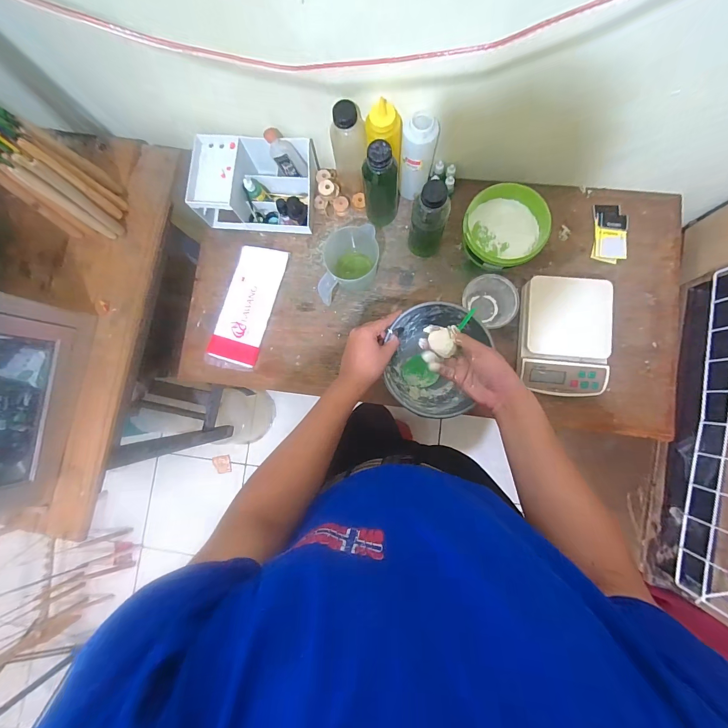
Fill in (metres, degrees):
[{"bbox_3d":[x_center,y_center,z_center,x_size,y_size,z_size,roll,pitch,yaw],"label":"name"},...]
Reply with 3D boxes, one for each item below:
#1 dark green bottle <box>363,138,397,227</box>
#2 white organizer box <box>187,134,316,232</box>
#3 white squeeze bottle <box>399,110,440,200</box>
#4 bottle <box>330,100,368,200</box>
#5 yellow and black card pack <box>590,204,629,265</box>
[{"bbox_3d":[0.033,-0.324,0.634,0.061,0.198,0.061,0,84,4],"label":"dark green bottle"},{"bbox_3d":[-0.223,-0.374,0.703,0.232,0.096,0.158,5,84,4],"label":"white organizer box"},{"bbox_3d":[0.099,-0.381,0.627,0.059,0.165,0.054,12,85,5],"label":"white squeeze bottle"},{"bbox_3d":[-0.026,-0.399,0.644,0.064,0.190,0.056,-9,84,3],"label":"bottle"},{"bbox_3d":[0.501,-0.267,0.683,0.068,0.008,0.122,8,85,5],"label":"yellow and black card pack"}]

